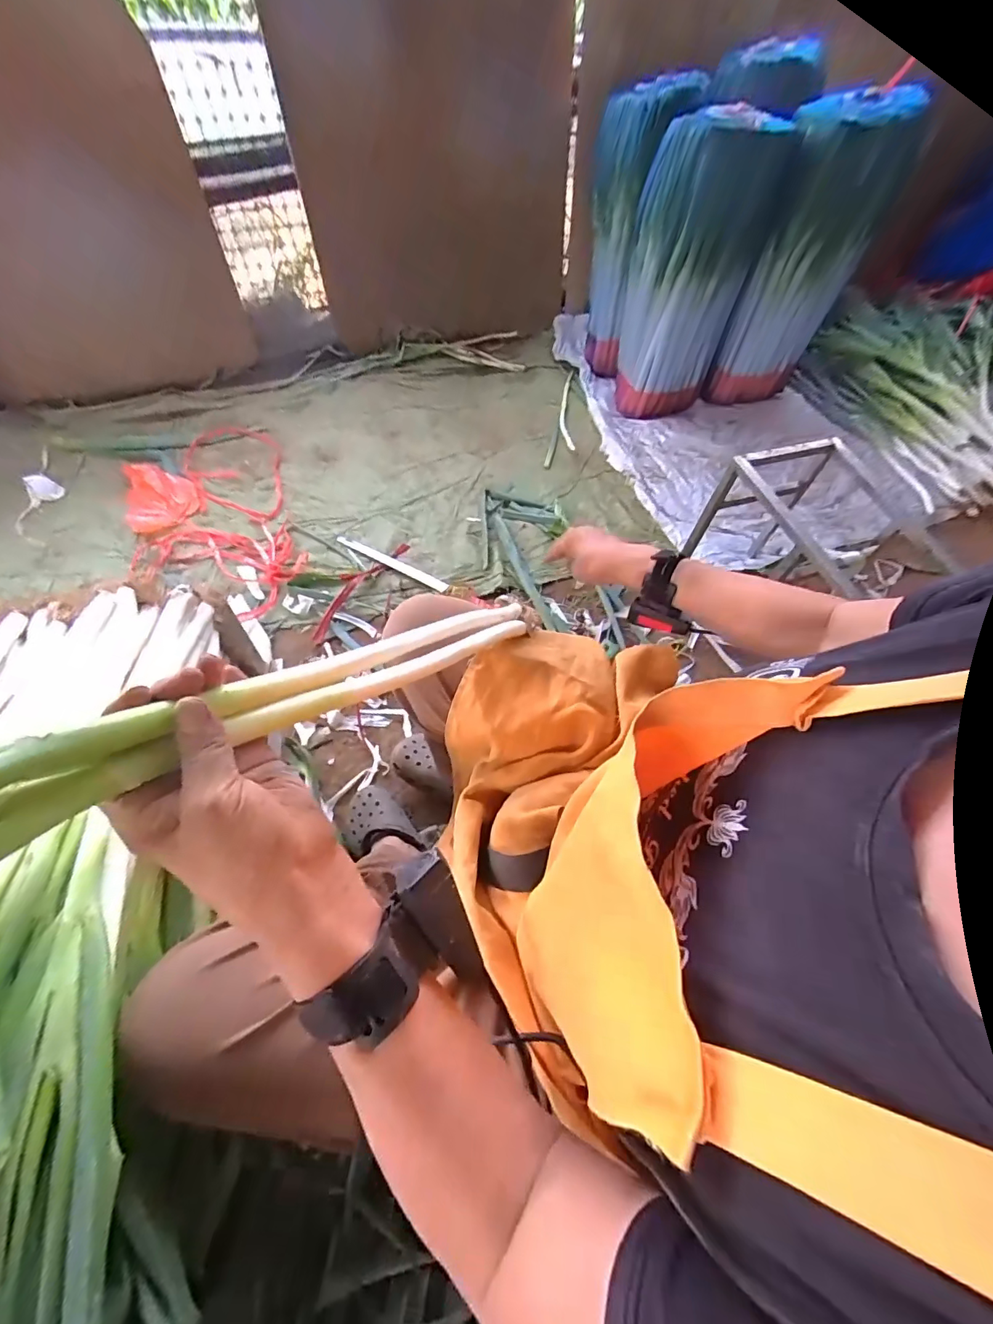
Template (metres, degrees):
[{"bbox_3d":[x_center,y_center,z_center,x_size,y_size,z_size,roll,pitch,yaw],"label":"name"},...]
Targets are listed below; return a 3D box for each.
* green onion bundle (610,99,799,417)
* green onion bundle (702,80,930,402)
[{"bbox_3d":[0.507,-0.982,1.314,0.284,0.627,0.269,19,57,11],"label":"green onion bundle"},{"bbox_3d":[0.800,-1.009,1.313,0.230,0.670,0.305,30,60,17],"label":"green onion bundle"}]

